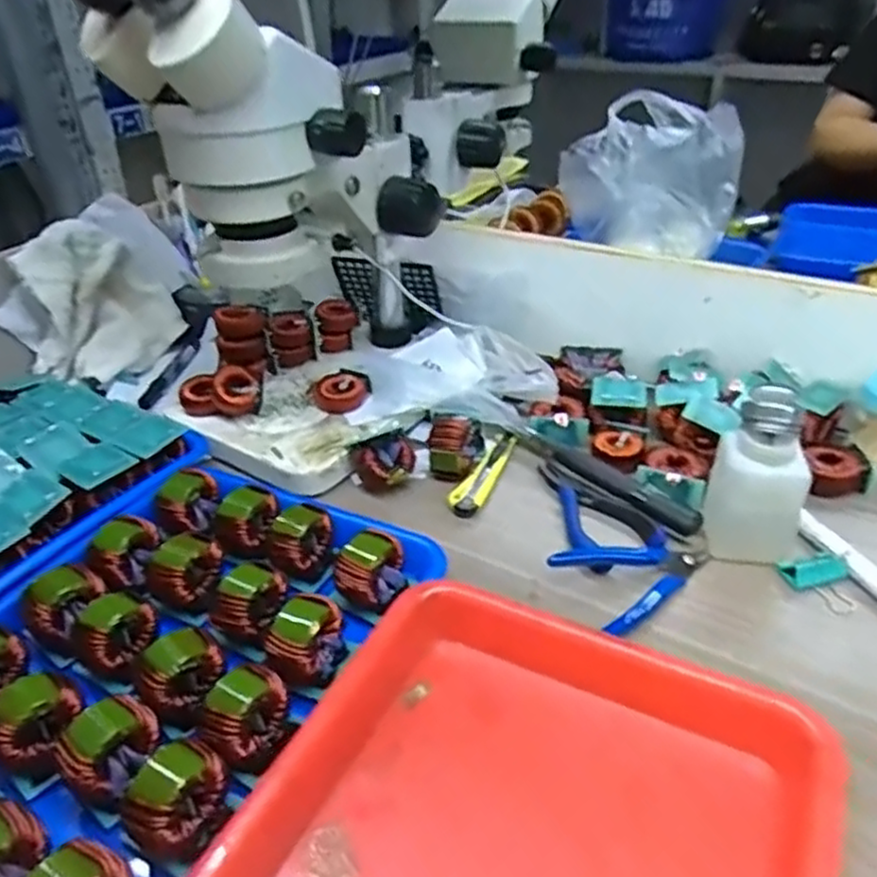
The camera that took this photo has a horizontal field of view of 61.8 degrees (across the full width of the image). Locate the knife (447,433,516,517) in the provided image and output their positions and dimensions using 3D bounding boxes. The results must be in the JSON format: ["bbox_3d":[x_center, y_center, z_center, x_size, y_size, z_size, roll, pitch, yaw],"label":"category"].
[{"bbox_3d":[0.041,0.029,0.612,0.023,0.016,0.106,15,38,24],"label":"knife"}]

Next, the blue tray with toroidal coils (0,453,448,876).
[{"bbox_3d":[-0.177,0.129,0.433,0.239,0.044,0.327,15,38,24],"label":"blue tray with toroidal coils"}]

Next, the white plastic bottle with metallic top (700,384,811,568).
[{"bbox_3d":[0.221,0.024,0.504,0.058,0.098,0.049,8,36,16],"label":"white plastic bottle with metallic top"}]

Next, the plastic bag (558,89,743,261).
[{"bbox_3d":[0.267,-0.322,0.900,0.187,0.147,0.184,-29,42,-33],"label":"plastic bag"}]

